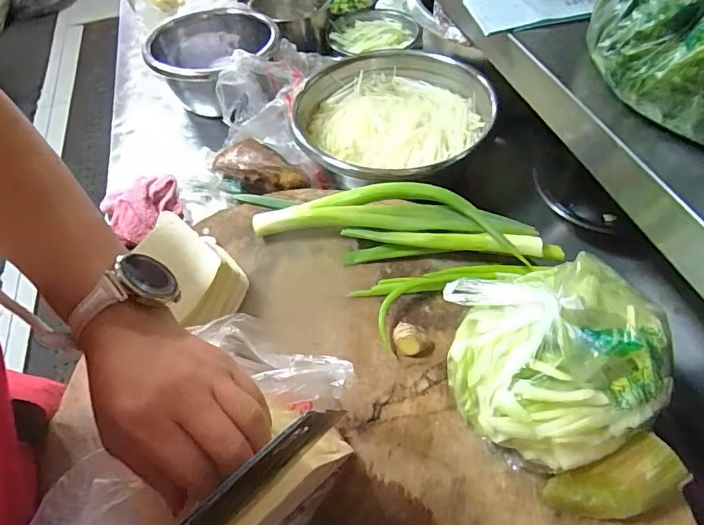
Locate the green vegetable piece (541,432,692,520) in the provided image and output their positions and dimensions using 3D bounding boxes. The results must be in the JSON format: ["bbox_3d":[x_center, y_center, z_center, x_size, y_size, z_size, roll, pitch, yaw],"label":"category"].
[{"bbox_3d":[0.165,0.141,0.294,0.083,0.023,0.035,-31,51,17],"label":"green vegetable piece"}]

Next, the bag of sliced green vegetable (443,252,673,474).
[{"bbox_3d":[0.148,0.066,0.334,0.151,0.080,0.142,-11,53,-4],"label":"bag of sliced green vegetable"}]

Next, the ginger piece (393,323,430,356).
[{"bbox_3d":[0.049,0.064,0.383,0.029,0.018,0.023,4,53,8],"label":"ginger piece"}]

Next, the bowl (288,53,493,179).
[{"bbox_3d":[0.057,-0.185,0.633,0.247,0.069,0.264,8,54,11],"label":"bowl"}]

